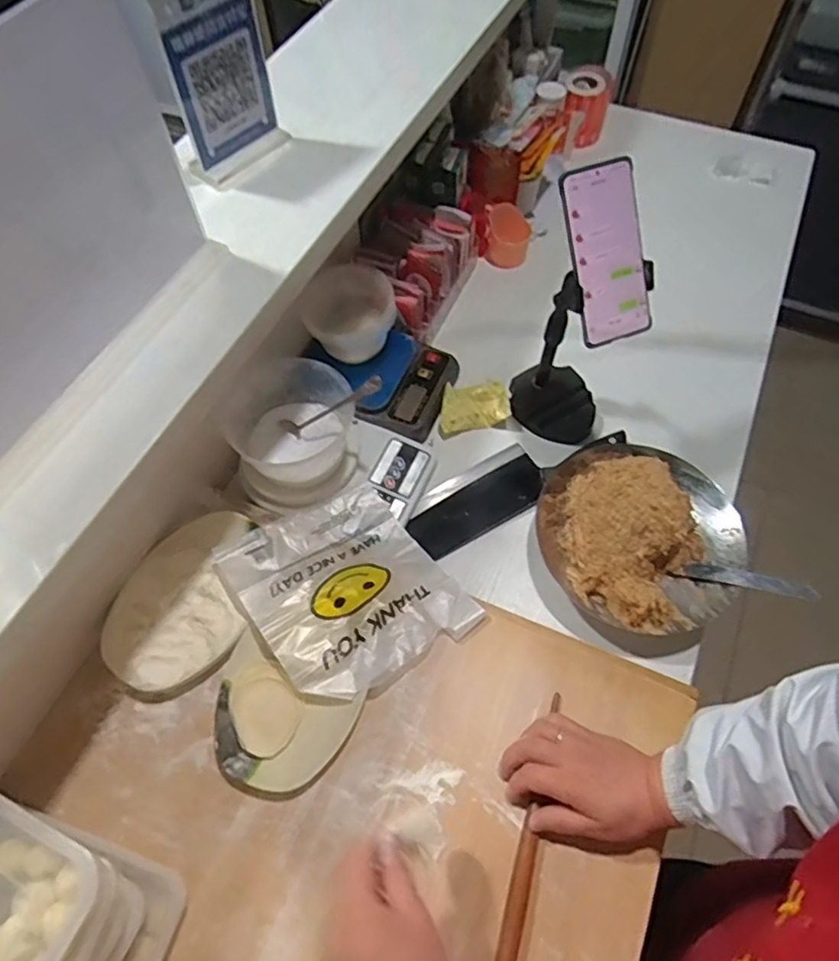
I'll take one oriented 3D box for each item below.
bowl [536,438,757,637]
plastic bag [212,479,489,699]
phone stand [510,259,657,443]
[{"bbox_3d":[0.242,0.059,0.680,0.216,0.121,0.217,0,60,1],"label":"bowl"},{"bbox_3d":[-0.077,0.112,0.646,0.193,0.045,0.216,-35,65,-17],"label":"plastic bag"},{"bbox_3d":[0.173,-0.152,0.702,0.096,0.241,0.110,-38,66,-19],"label":"phone stand"}]

